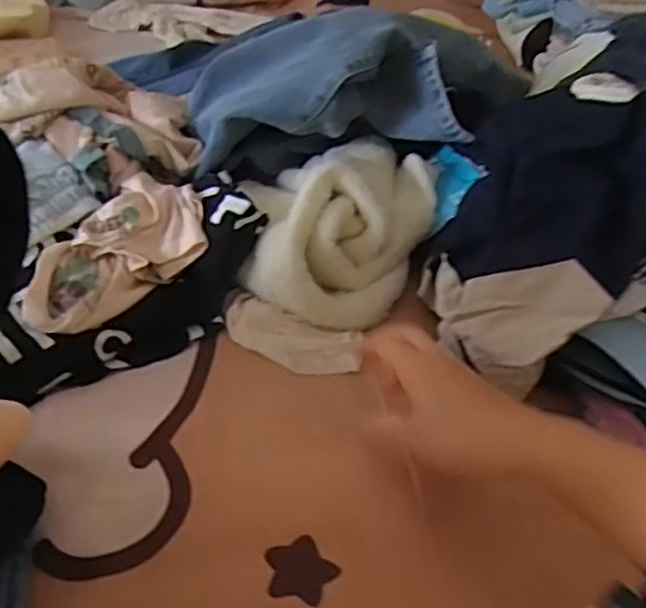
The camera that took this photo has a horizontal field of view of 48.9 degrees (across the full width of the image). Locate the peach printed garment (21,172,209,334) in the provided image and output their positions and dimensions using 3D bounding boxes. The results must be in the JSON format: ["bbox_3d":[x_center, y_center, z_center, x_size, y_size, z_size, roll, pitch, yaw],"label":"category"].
[{"bbox_3d":[-0.166,-0.040,0.582,0.100,0.050,0.181,18,37,16],"label":"peach printed garment"}]

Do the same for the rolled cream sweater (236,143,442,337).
[{"bbox_3d":[0.017,-0.080,0.673,0.174,0.096,0.237,7,36,1],"label":"rolled cream sweater"}]

